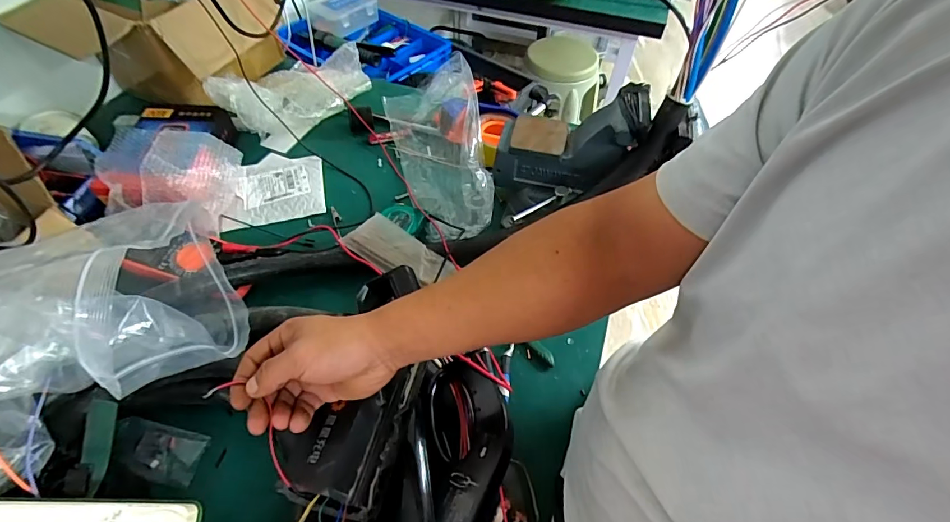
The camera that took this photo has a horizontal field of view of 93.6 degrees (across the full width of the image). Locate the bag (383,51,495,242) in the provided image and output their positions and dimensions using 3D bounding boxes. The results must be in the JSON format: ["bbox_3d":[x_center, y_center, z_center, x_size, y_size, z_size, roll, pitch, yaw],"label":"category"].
[{"bbox_3d":[-0.060,-0.191,0.730,0.145,0.103,0.371,-7,54,-7],"label":"bag"}]

